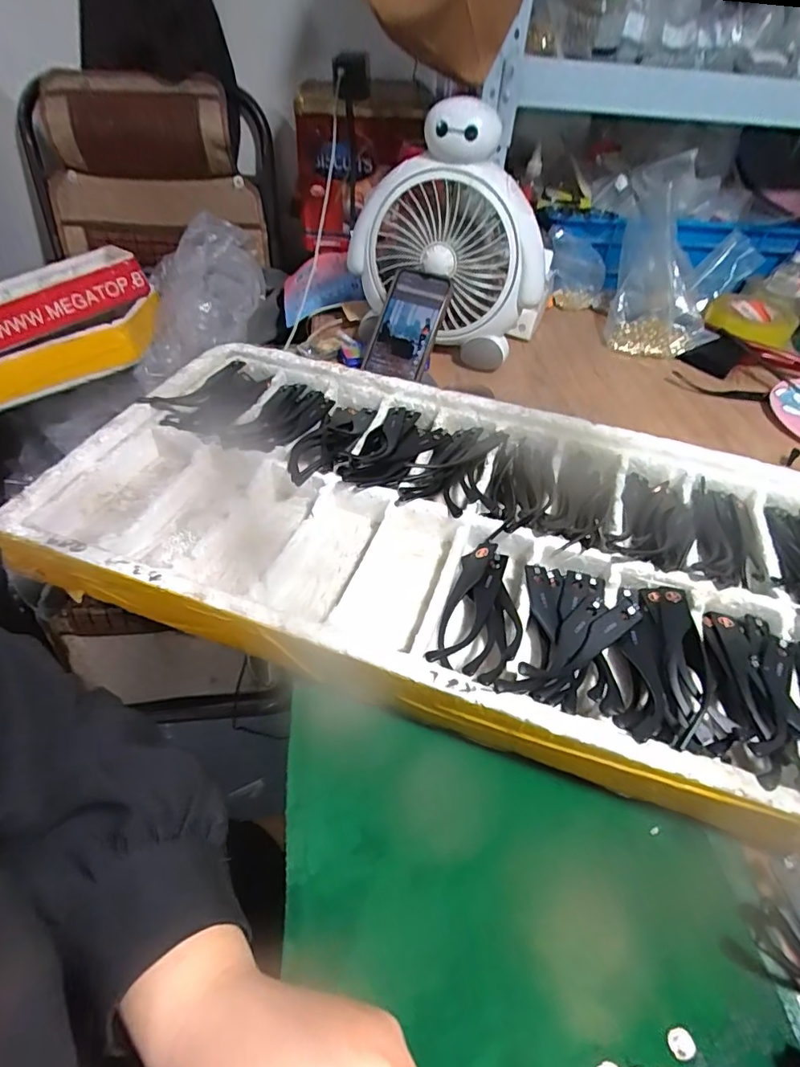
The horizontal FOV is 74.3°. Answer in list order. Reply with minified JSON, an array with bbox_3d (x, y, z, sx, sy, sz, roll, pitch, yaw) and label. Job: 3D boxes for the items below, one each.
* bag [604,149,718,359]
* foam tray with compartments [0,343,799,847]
[{"bbox_3d":[0.424,-0.448,0.846,0.157,0.073,0.355,7,79,2],"label":"bag"},{"bbox_3d":[0.059,-0.006,0.486,0.689,0.076,0.365,16,47,11],"label":"foam tray with compartments"}]

